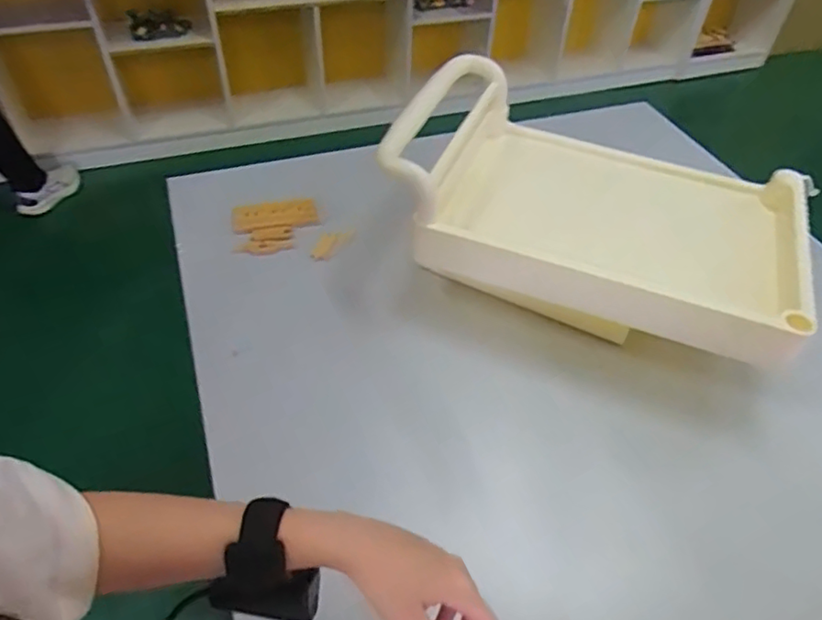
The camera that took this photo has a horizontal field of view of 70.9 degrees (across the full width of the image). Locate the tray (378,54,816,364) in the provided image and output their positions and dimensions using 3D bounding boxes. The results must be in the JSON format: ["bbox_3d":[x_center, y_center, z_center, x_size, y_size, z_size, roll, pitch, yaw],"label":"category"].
[{"bbox_3d":[0.251,-0.162,0.789,0.530,0.149,0.346,18,50,13],"label":"tray"}]

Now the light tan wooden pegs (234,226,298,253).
[{"bbox_3d":[-0.226,-0.107,0.892,0.088,0.012,0.043,-11,50,-11],"label":"light tan wooden pegs"}]

